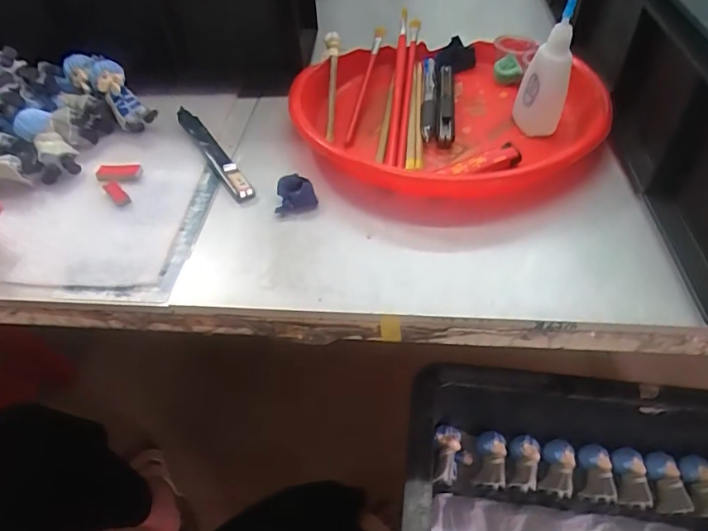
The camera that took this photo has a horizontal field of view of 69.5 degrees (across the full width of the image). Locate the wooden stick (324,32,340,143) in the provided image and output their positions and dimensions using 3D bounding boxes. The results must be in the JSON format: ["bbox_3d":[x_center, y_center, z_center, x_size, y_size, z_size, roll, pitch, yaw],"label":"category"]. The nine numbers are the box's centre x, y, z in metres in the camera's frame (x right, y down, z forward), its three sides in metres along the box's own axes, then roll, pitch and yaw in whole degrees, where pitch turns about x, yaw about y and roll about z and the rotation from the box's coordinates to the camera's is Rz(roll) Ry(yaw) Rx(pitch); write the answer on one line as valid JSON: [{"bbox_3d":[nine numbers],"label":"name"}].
[{"bbox_3d":[-0.023,-0.172,0.497,0.014,0.099,0.020,6,22,9],"label":"wooden stick"}]

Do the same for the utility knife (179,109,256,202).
[{"bbox_3d":[-0.118,-0.094,0.424,0.015,0.014,0.136,-26,51,-20],"label":"utility knife"}]

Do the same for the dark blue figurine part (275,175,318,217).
[{"bbox_3d":[-0.043,-0.052,0.375,0.030,0.015,0.026,-11,47,-7],"label":"dark blue figurine part"}]

